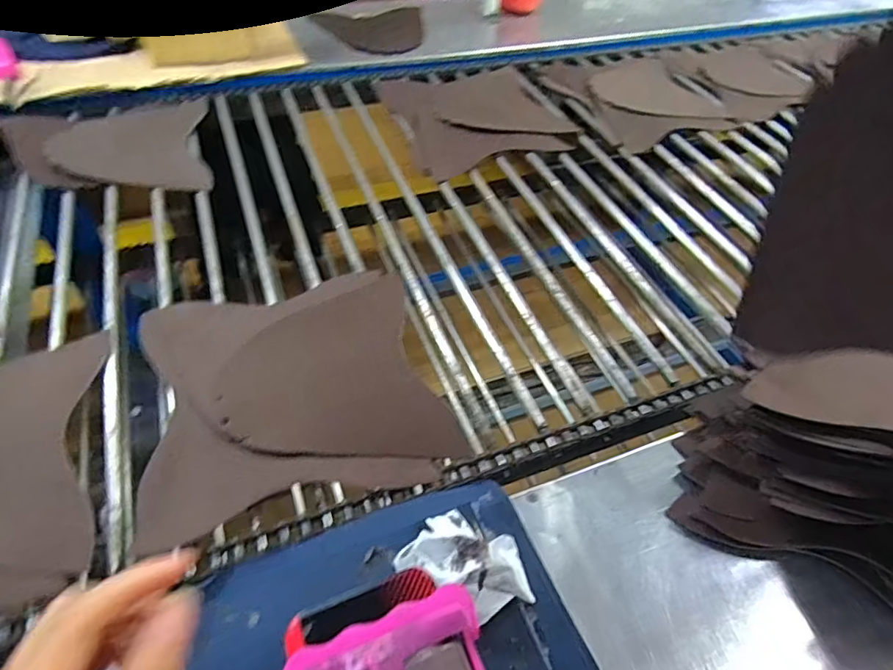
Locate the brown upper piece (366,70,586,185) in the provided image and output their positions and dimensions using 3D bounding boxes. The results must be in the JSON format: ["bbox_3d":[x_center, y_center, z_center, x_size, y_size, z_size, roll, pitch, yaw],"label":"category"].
[{"bbox_3d":[0.058,-0.398,0.968,0.299,0.010,0.321,-13,52,-16],"label":"brown upper piece"}]

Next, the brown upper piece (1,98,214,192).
[{"bbox_3d":[-0.515,-0.289,0.818,0.282,0.014,0.237,-11,51,-14],"label":"brown upper piece"}]

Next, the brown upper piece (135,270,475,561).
[{"bbox_3d":[-0.158,0.046,0.559,0.287,0.029,0.272,-11,52,-14],"label":"brown upper piece"}]

